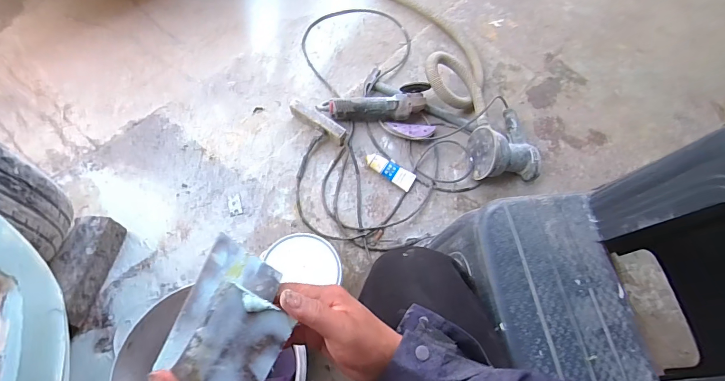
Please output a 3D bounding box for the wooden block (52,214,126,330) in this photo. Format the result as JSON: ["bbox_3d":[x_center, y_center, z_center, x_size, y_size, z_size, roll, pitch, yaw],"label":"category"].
[{"bbox_3d":[-0.582,0.163,0.792,0.073,0.079,0.213,8,62,-2],"label":"wooden block"}]

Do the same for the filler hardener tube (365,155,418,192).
[{"bbox_3d":[0.074,-0.058,1.009,0.137,0.034,0.055,32,64,8],"label":"filler hardener tube"}]

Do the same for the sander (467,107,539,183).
[{"bbox_3d":[0.380,-0.137,1.036,0.173,0.121,0.232,1,64,-7],"label":"sander"}]

